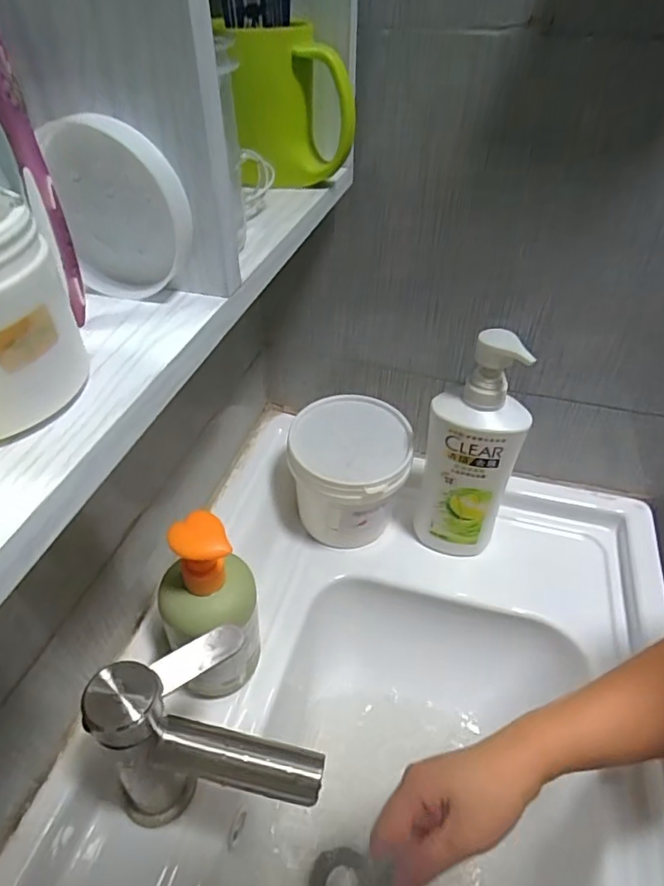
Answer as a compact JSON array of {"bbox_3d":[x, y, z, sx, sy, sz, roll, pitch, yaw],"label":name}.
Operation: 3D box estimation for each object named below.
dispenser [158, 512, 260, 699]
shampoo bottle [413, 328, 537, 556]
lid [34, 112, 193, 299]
[{"bbox_3d":[-0.093,0.114,0.411,0.073,0.151,0.058,-20,45,-21],"label":"dispenser"},{"bbox_3d":[0.132,0.011,0.519,0.084,0.243,0.048,5,42,5],"label":"shampoo bottle"},{"bbox_3d":[-0.101,-0.108,0.257,0.068,0.077,0.011,9,42,12],"label":"lid"}]

